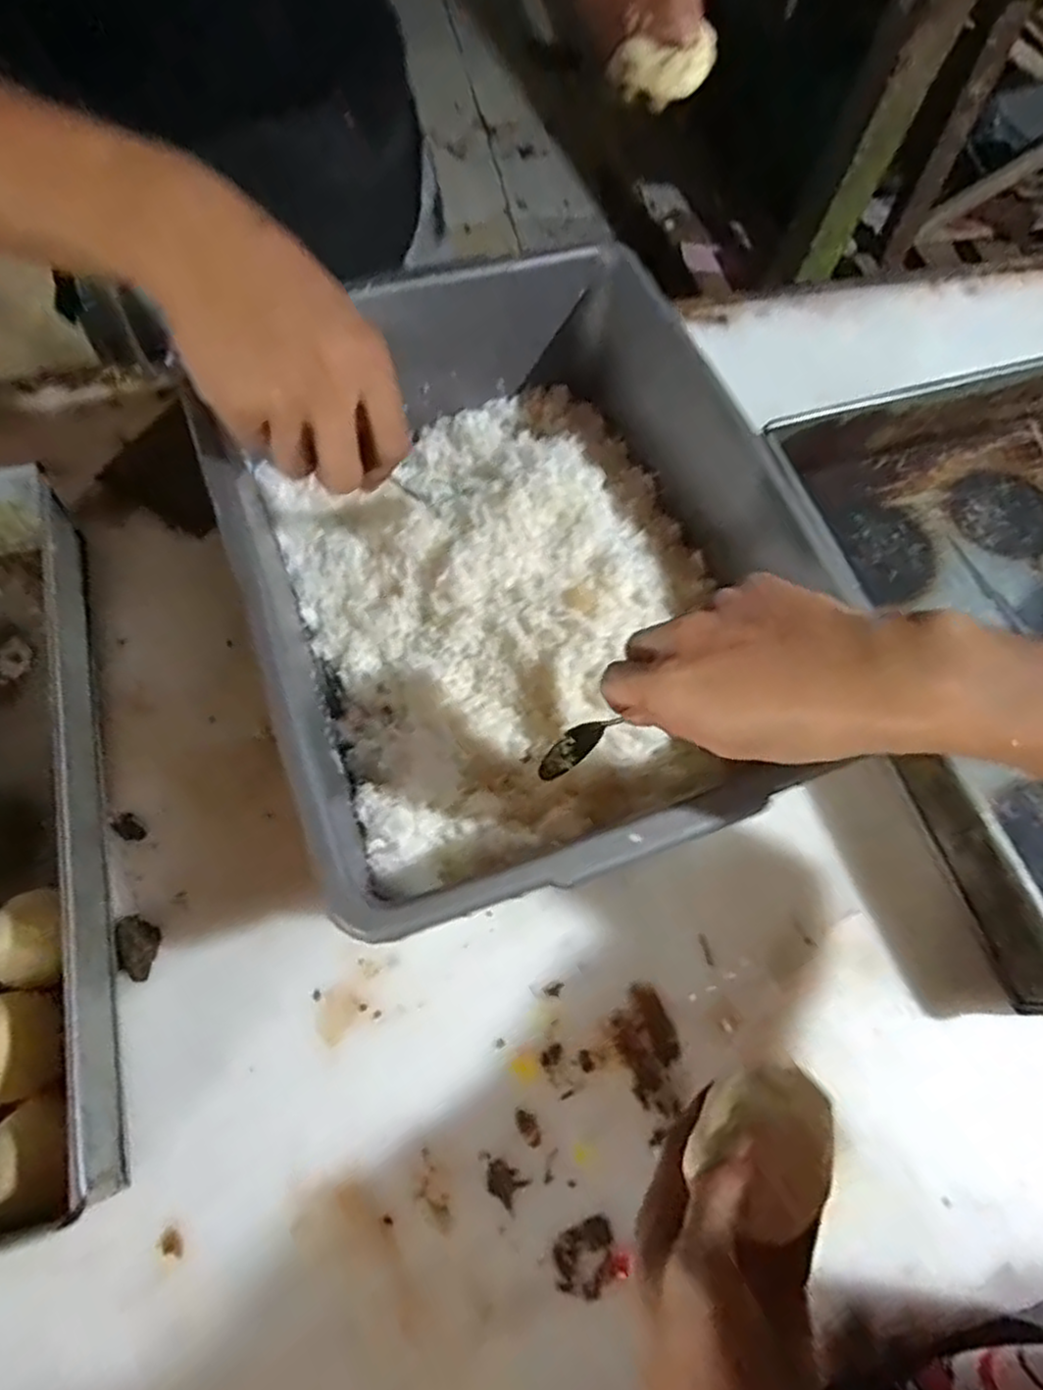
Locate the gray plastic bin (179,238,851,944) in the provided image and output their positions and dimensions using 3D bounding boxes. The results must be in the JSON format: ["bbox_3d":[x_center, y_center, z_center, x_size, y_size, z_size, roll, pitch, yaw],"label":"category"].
[{"bbox_3d":[-0.003,-0.076,0.471,0.307,0.128,0.390,-16,68,-12],"label":"gray plastic bin"}]

